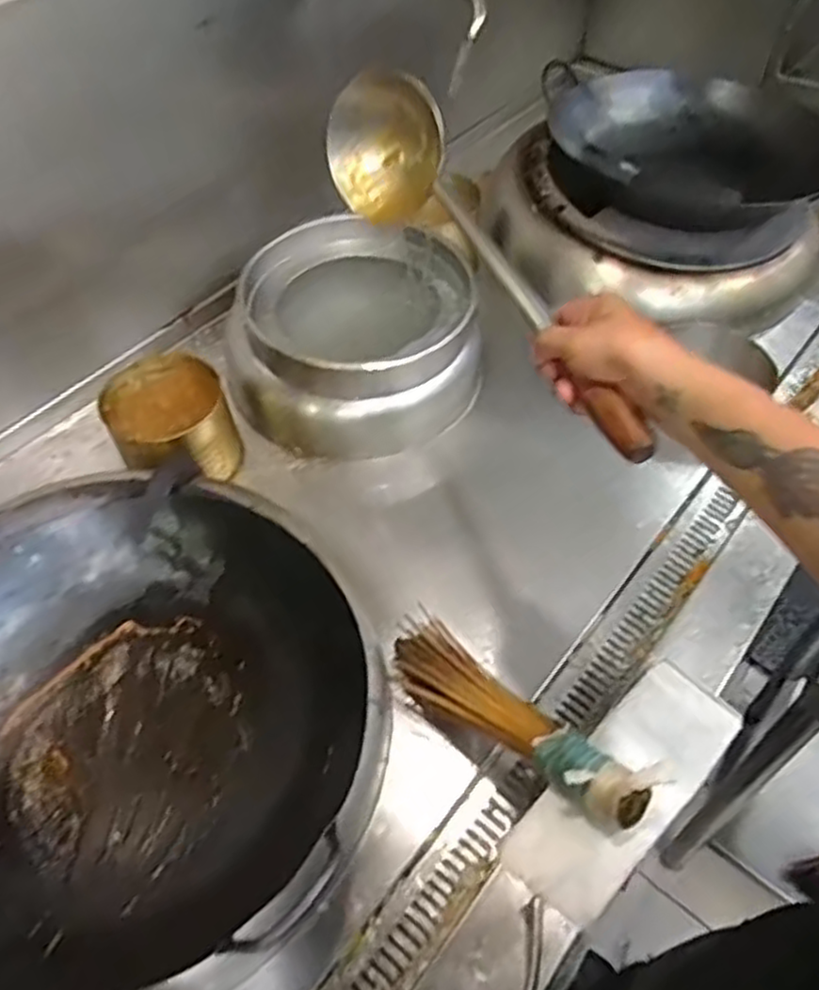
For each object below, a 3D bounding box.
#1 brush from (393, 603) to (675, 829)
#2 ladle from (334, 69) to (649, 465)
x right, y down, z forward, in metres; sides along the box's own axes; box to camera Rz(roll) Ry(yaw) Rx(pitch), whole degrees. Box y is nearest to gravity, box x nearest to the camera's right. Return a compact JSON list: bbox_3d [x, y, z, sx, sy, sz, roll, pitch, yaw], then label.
[{"bbox_3d":[0.099,0.222,0.713,0.072,0.065,0.298,-38,41,-24],"label":"brush"},{"bbox_3d":[0.070,-0.207,0.635,0.094,0.097,0.498,-23,51,-15],"label":"ladle"}]

